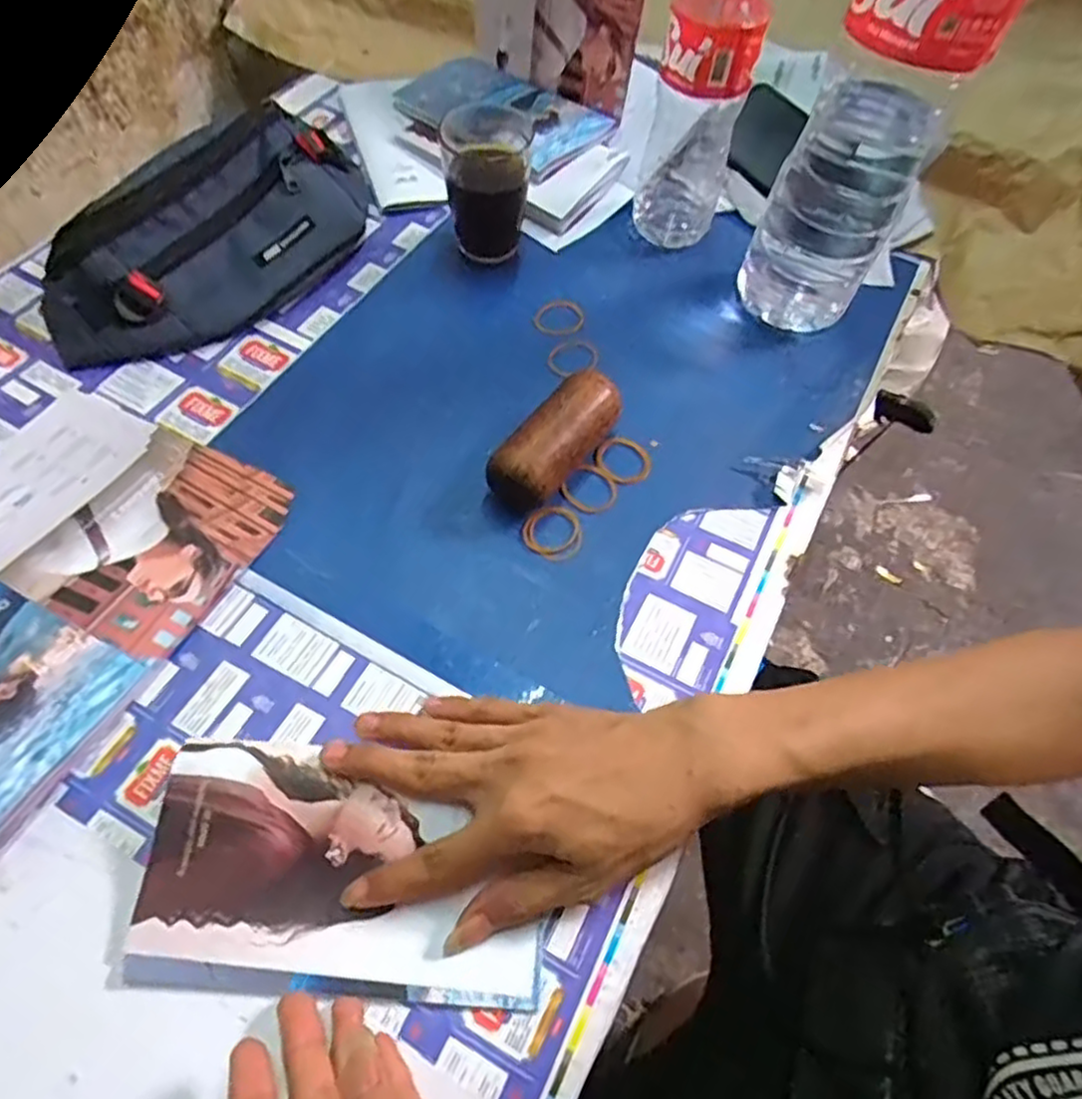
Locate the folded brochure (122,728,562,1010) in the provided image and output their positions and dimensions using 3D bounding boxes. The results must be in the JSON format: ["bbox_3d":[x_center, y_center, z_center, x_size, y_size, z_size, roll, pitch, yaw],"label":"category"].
[{"bbox_3d":[-0.086,0.143,0.319,0.173,0.021,0.098,6,59,-1],"label":"folded brochure"}]

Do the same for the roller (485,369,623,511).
[{"bbox_3d":[0.010,-0.066,0.438,0.040,0.043,0.094,34,63,15],"label":"roller"}]

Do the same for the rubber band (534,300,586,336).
[{"bbox_3d":[0.017,-0.172,0.523,0.037,0.004,0.035,2,59,-3],"label":"rubber band"}]

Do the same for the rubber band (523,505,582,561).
[{"bbox_3d":[0.008,-0.011,0.430,0.036,0.006,0.038,28,61,12],"label":"rubber band"}]

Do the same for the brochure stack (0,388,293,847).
[{"bbox_3d":[-0.272,0.011,0.381,0.181,0.026,0.228,25,61,10],"label":"brochure stack"}]

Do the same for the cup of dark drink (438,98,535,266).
[{"bbox_3d":[-0.042,-0.282,0.536,0.062,0.098,0.081,-1,60,-5],"label":"cup of dark drink"}]

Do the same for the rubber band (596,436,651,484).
[{"bbox_3d":[0.055,-0.059,0.461,0.036,0.005,0.034,5,64,-10],"label":"rubber band"}]

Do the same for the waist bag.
[{"bbox_3d":[-0.228,-0.225,0.502,0.104,0.070,0.257,39,64,17],"label":"waist bag"}]

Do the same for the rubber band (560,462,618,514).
[{"bbox_3d":[0.032,-0.039,0.449,0.033,0.005,0.033,2,59,-3],"label":"rubber band"}]

